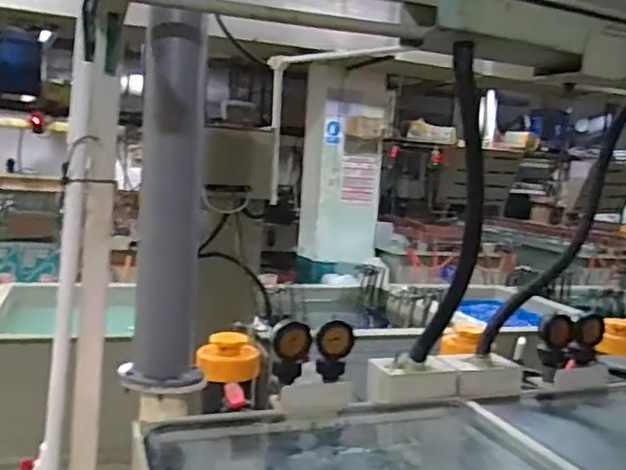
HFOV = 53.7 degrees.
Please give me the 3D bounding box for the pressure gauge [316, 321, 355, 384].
[{"bbox_3d":[0.041,0.225,1.195,0.069,0.116,0.035,4,6,4],"label":"pressure gauge"}]

